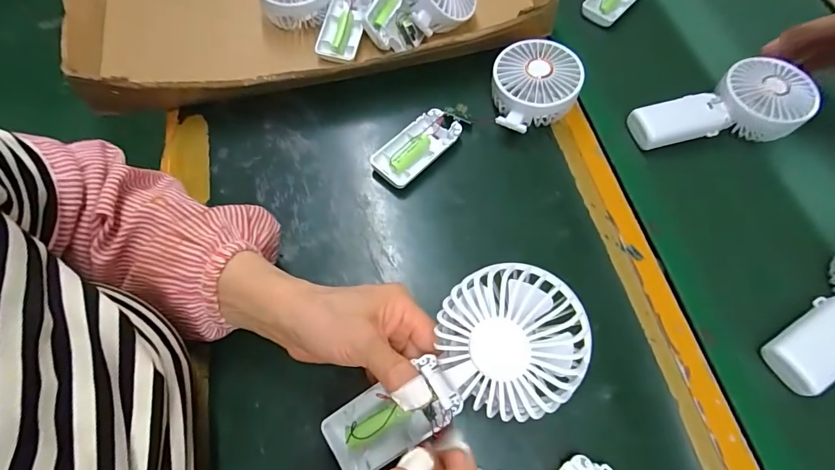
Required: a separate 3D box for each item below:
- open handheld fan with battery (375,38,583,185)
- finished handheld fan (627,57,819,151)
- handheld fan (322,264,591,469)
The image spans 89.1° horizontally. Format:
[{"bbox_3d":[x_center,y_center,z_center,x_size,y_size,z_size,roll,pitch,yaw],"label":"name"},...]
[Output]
[{"bbox_3d":[0.056,-0.119,0.413,0.221,0.048,0.085,-27,68,-14],"label":"open handheld fan with battery"},{"bbox_3d":[0.313,-0.125,0.433,0.174,0.036,0.086,-18,66,-10],"label":"finished handheld fan"},{"bbox_3d":[0.018,0.090,0.258,0.175,0.039,0.074,-42,66,25],"label":"handheld fan"}]

